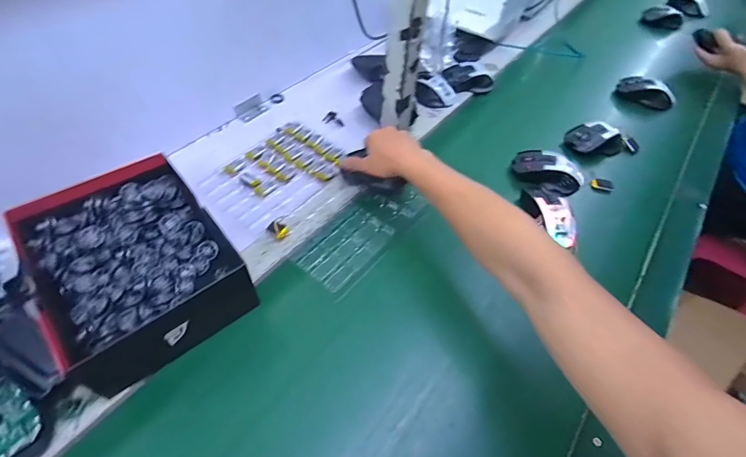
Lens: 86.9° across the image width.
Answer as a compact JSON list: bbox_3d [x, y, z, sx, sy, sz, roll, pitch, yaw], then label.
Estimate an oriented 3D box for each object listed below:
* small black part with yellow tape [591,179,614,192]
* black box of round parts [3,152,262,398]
[{"bbox_3d":[0.388,-0.072,0.668,0.037,0.020,0.018,8,51,1],"label":"small black part with yellow tape"},{"bbox_3d":[-0.283,0.038,0.476,0.198,0.077,0.235,-34,61,-28],"label":"black box of round parts"}]

